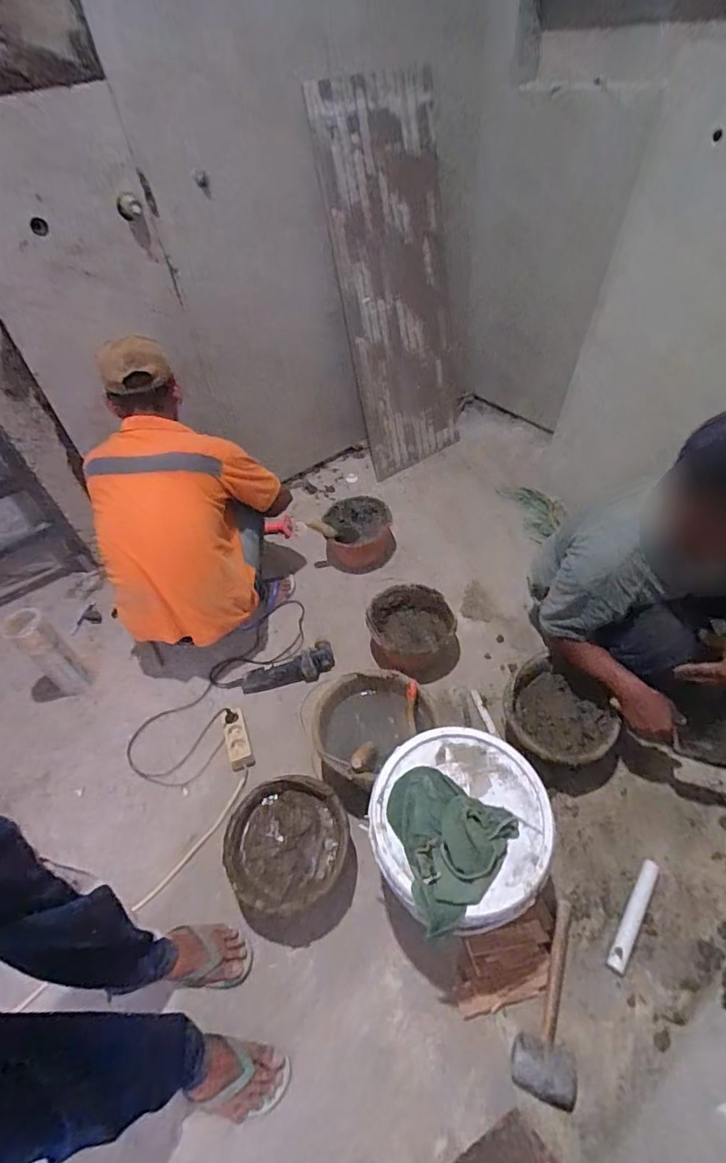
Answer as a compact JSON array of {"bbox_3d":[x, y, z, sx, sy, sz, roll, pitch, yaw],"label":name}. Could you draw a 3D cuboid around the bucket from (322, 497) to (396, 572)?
[{"bbox_3d":[-0.018,-0.155,1.788,0.257,0.188,0.197,-8,47,1],"label":"bucket"}]

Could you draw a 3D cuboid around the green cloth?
[{"bbox_3d":[0.155,0.417,0.841,0.194,0.076,0.228,-16,47,-7],"label":"green cloth"}]

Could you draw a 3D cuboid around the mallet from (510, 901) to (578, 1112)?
[{"bbox_3d":[0.340,0.749,0.935,0.109,0.085,0.305,10,50,17],"label":"mallet"}]

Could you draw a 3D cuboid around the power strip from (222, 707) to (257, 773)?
[{"bbox_3d":[-0.339,0.421,1.364,0.066,0.043,0.171,-19,47,-9],"label":"power strip"}]

